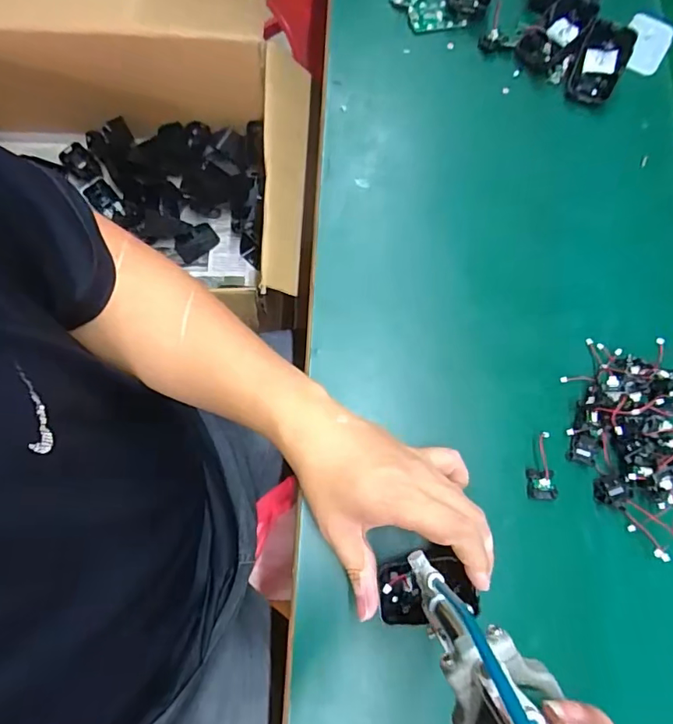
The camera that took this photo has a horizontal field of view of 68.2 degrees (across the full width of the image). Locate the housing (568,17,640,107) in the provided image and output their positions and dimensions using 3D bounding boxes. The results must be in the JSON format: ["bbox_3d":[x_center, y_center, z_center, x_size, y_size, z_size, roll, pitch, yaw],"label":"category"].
[{"bbox_3d":[0.255,-0.288,0.481,0.044,0.017,0.068,23,108,6],"label":"housing"}]

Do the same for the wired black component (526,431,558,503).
[{"bbox_3d":[0.165,0.084,0.400,0.022,0.012,0.054,0,76,-3],"label":"wired black component"}]

